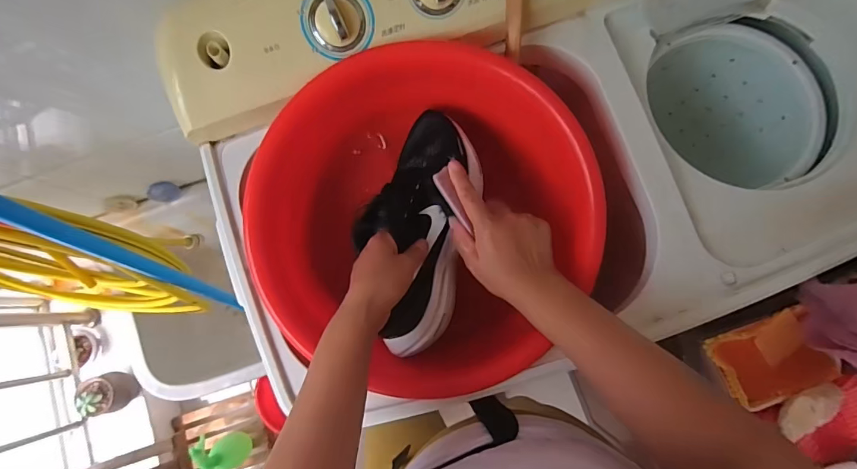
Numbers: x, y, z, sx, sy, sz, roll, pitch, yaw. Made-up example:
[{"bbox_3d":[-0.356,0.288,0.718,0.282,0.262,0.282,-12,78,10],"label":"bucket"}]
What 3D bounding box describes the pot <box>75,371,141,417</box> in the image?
[{"bbox_3d":[-0.795,0.393,1.060,0.094,0.095,0.094,0,81,2],"label":"pot"}]

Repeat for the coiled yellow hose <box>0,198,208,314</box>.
[{"bbox_3d":[-0.642,0.051,0.714,0.436,0.475,0.165,0,81,2],"label":"coiled yellow hose"}]

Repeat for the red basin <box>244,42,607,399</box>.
[{"bbox_3d":[-0.003,-0.036,0.508,0.372,0.154,0.334,-5,81,1],"label":"red basin"}]

